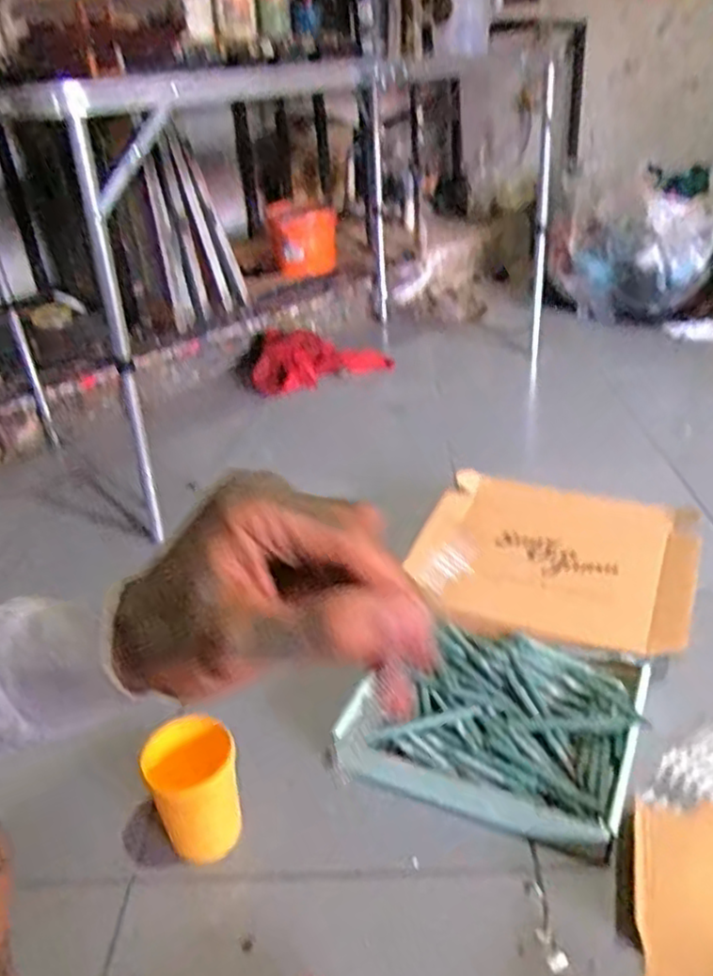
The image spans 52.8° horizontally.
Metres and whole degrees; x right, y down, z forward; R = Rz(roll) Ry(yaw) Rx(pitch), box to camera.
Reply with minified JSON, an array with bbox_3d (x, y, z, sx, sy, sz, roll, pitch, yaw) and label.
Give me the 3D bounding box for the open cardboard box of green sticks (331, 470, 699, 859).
[{"bbox_3d":[0.224,0.175,0.943,0.372,0.110,0.537,10,34,22],"label":"open cardboard box of green sticks"}]

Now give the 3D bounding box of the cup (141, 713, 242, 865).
[{"bbox_3d":[-0.160,0.309,0.731,0.083,0.141,0.080,-3,31,2],"label":"cup"}]

